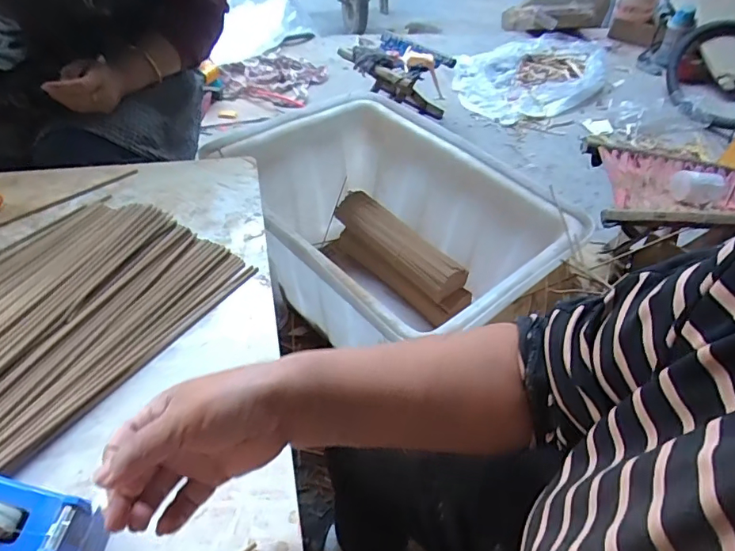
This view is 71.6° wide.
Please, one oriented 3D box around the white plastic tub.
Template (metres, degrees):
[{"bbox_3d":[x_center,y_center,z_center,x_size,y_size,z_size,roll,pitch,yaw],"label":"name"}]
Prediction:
[{"bbox_3d":[0.039,-0.062,0.997,0.483,0.309,0.593,-33,57,-32],"label":"white plastic tub"}]

